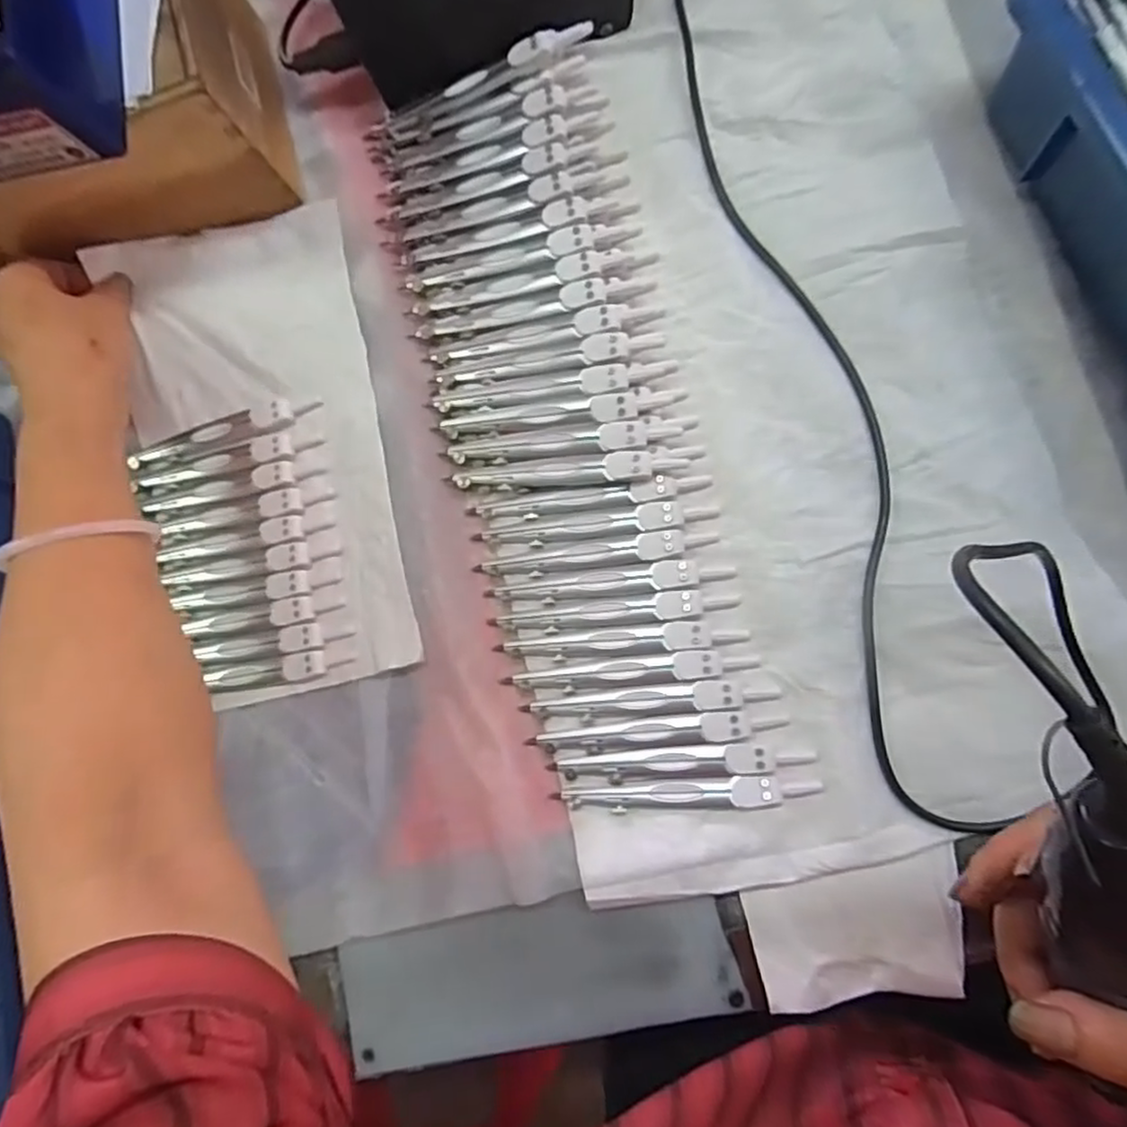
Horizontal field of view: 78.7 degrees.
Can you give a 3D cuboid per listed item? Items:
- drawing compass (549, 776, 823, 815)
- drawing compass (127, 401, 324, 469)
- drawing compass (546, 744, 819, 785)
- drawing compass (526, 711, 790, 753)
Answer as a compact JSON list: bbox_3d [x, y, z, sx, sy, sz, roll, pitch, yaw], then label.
[{"bbox_3d":[0.060,0.115,0.341,0.126,0.011,0.014,-6,84,7],"label":"drawing compass"},{"bbox_3d":[-0.198,-0.078,0.402,0.115,0.009,0.019,-13,83,6],"label":"drawing compass"},{"bbox_3d":[0.058,0.101,0.345,0.126,0.009,0.015,-7,84,7],"label":"drawing compass"},{"bbox_3d":[0.046,0.086,0.349,0.128,0.009,0.014,-8,84,7],"label":"drawing compass"}]

